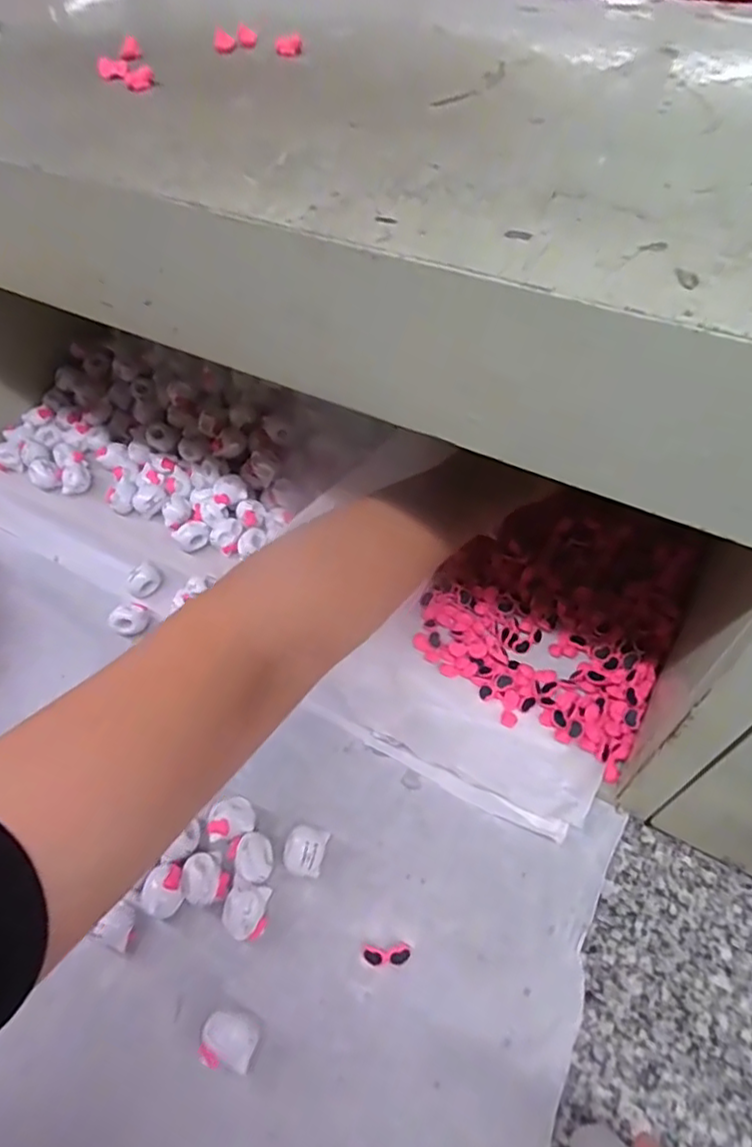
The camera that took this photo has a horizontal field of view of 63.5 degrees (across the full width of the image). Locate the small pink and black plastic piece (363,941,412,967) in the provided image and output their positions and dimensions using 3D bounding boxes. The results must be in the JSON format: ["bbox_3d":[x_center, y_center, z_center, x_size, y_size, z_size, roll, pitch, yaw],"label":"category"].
[{"bbox_3d":[0.006,0.195,0.312,0.024,0.004,0.010,-4,52,-1],"label":"small pink and black plastic piece"}]

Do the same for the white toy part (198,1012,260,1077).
[{"bbox_3d":[-0.069,0.223,0.290,0.025,0.015,0.021,5,55,6],"label":"white toy part"}]

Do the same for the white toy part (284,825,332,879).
[{"bbox_3d":[-0.039,0.153,0.336,0.020,0.015,0.025,11,56,11],"label":"white toy part"}]

